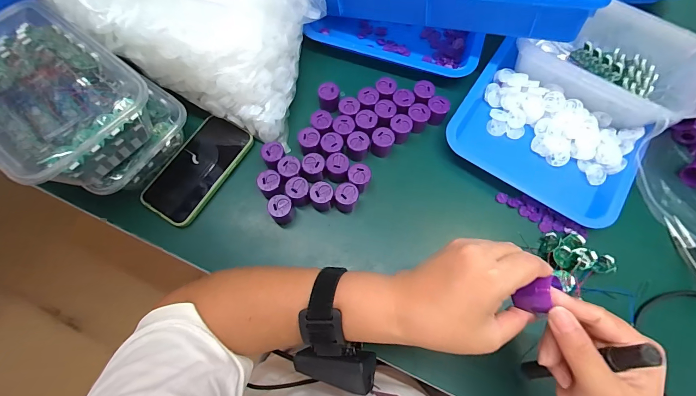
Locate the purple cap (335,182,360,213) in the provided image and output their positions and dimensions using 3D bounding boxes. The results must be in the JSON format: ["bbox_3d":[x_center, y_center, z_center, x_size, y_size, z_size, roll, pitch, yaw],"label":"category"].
[{"bbox_3d":[-0.001,0.001,0.400,0.027,0.036,0.033,-6,70,-2],"label":"purple cap"}]

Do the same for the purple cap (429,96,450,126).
[{"bbox_3d":[0.120,-0.116,0.440,0.027,0.031,0.030,18,72,7],"label":"purple cap"}]

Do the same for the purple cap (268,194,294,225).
[{"bbox_3d":[-0.079,0.015,0.396,0.027,0.040,0.031,-29,73,-10],"label":"purple cap"}]

